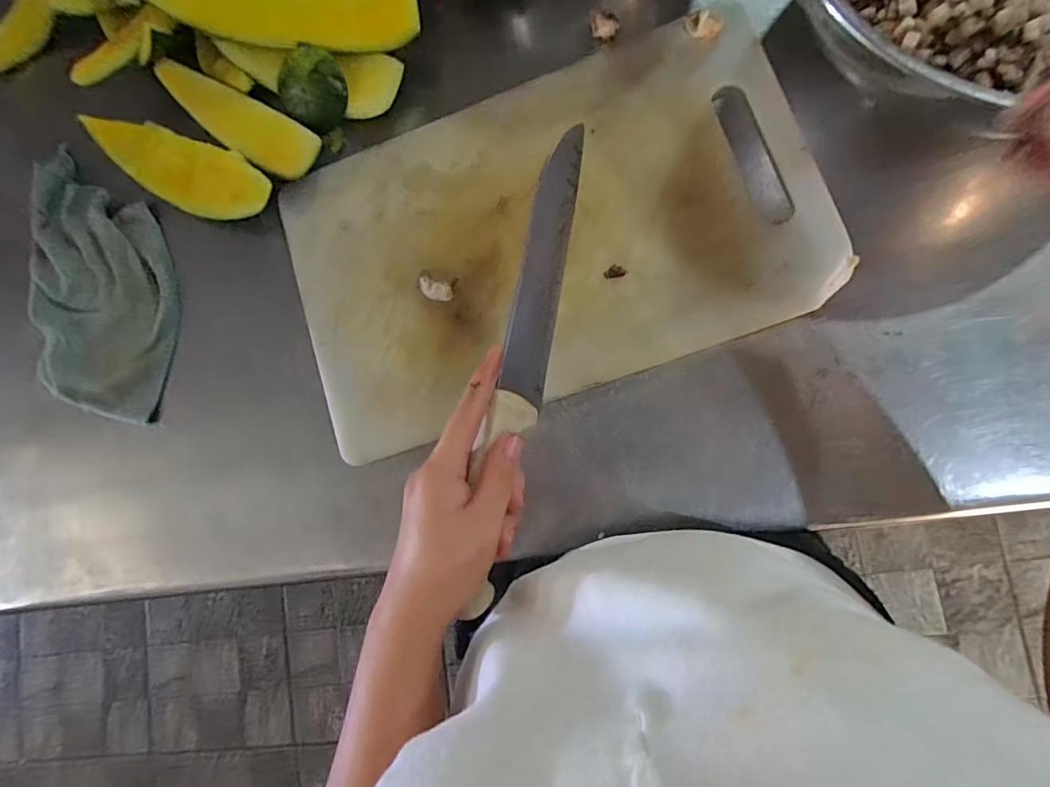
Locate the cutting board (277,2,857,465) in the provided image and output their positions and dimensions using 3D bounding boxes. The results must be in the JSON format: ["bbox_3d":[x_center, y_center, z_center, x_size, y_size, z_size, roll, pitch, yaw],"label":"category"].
[{"bbox_3d":[0.011,-0.123,0.401,0.390,0.013,0.246,-19,82,5],"label":"cutting board"}]

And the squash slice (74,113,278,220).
[{"bbox_3d":[-0.282,-0.187,0.442,0.156,0.032,0.059,26,88,9],"label":"squash slice"}]

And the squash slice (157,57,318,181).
[{"bbox_3d":[-0.246,-0.233,0.453,0.156,0.015,0.047,31,90,11],"label":"squash slice"}]

